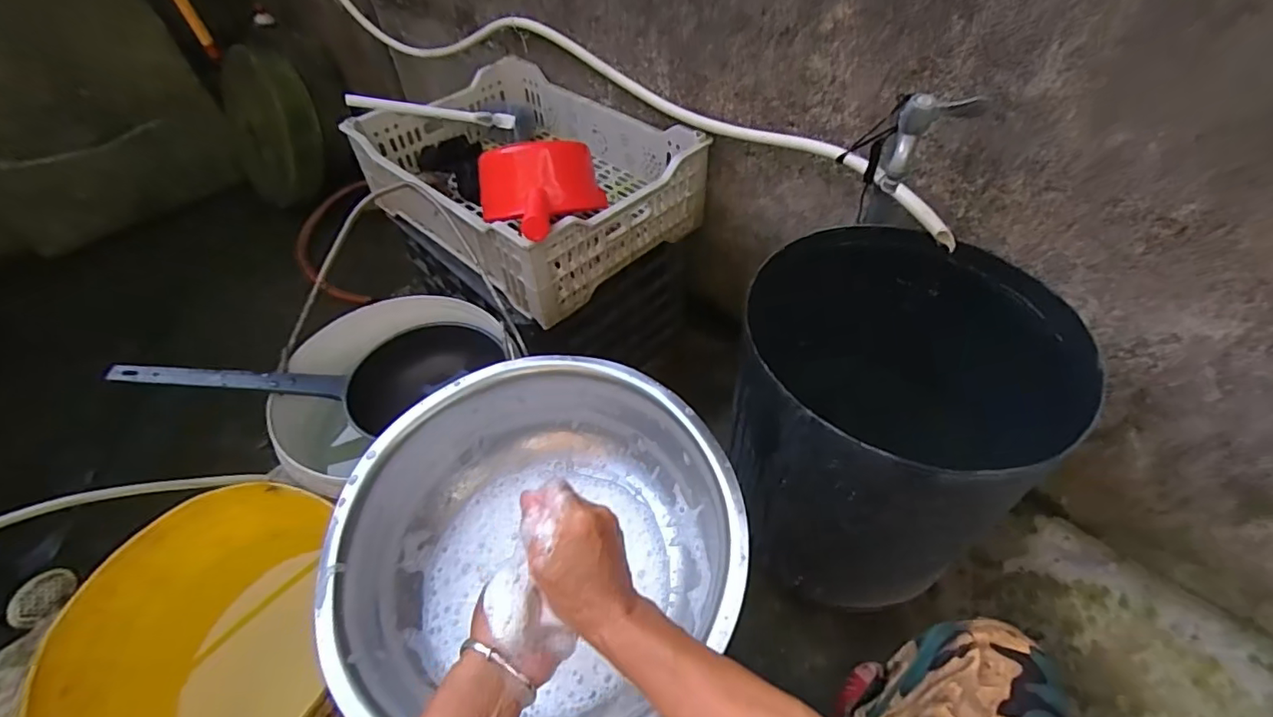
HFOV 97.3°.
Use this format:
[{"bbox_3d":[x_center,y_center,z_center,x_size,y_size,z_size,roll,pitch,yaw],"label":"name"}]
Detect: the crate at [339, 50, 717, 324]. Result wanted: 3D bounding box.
[{"bbox_3d":[-0.201,-0.351,0.996,0.548,0.175,0.419,32,58,26],"label":"crate"}]

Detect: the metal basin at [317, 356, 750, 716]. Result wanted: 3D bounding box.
[{"bbox_3d":[-0.086,0.170,0.522,0.348,0.114,0.336,-1,50,1],"label":"metal basin"}]

